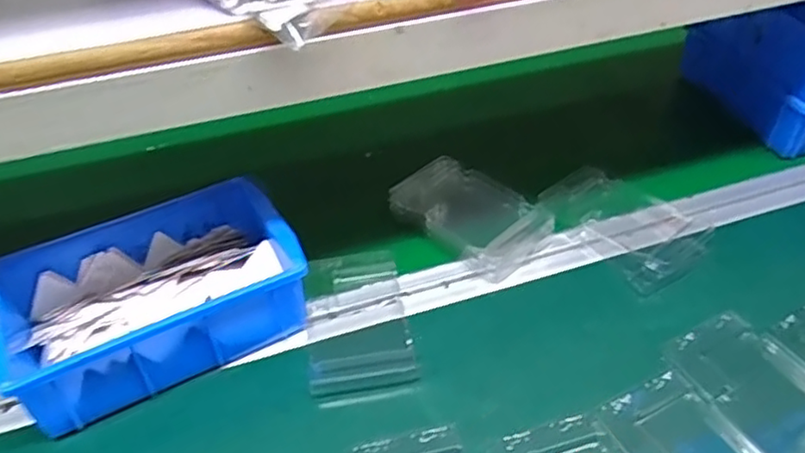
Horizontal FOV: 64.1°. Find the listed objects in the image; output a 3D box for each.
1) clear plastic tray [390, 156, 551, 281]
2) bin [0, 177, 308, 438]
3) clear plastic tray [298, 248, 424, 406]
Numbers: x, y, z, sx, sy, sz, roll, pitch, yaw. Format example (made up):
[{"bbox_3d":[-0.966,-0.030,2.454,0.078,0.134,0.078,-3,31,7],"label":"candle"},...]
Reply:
[{"bbox_3d":[0.061,-0.013,0.556,0.086,0.028,0.123,-33,50,-31],"label":"clear plastic tray"},{"bbox_3d":[-0.183,0.047,0.471,0.202,0.063,0.141,-22,45,-21],"label":"bin"},{"bbox_3d":[-0.034,0.070,0.477,0.073,0.013,0.142,-8,41,-6],"label":"clear plastic tray"}]

